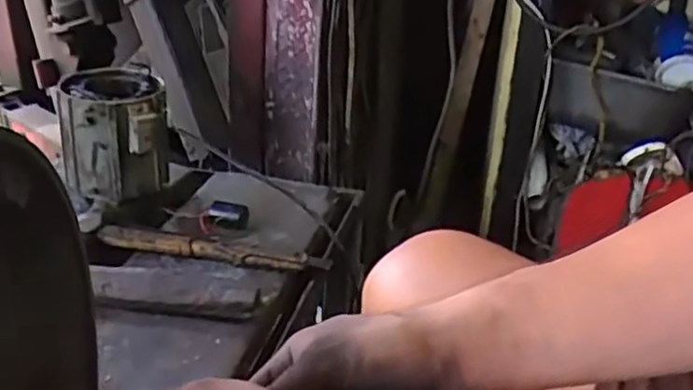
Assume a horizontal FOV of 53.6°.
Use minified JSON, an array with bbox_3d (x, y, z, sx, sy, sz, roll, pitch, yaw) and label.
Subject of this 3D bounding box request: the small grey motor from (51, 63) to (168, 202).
[{"bbox_3d":[-0.289,-0.073,0.869,0.125,0.138,0.124,-2,26,-11],"label":"small grey motor"}]

